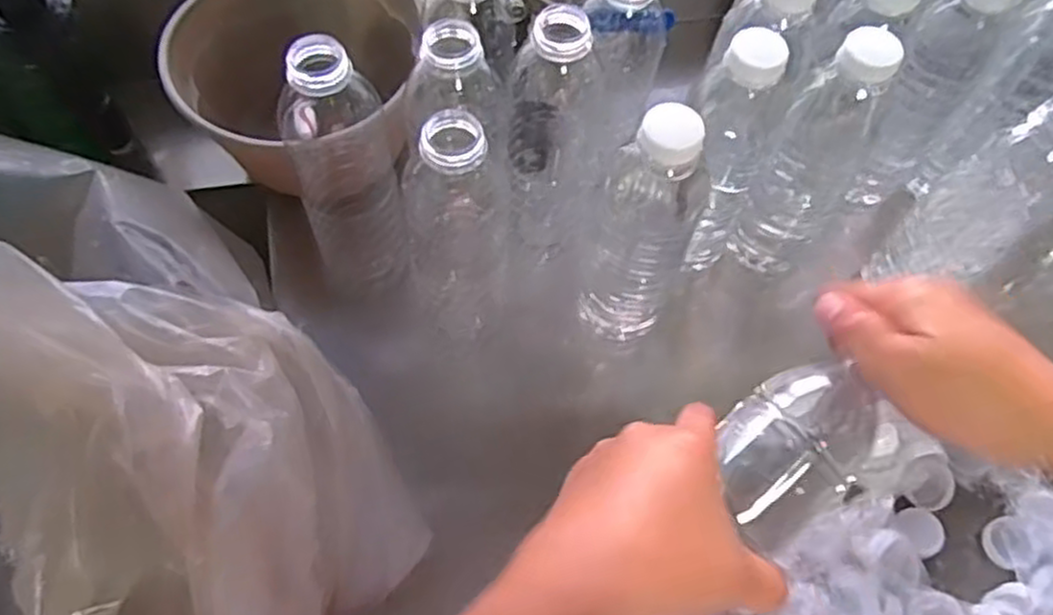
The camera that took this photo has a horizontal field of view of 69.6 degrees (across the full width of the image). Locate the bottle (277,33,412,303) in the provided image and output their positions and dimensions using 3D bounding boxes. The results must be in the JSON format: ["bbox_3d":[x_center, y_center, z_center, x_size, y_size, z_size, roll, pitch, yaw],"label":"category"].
[{"bbox_3d":[-0.117,-0.090,0.492,0.060,0.213,0.070,-11,64,-8],"label":"bottle"}]

